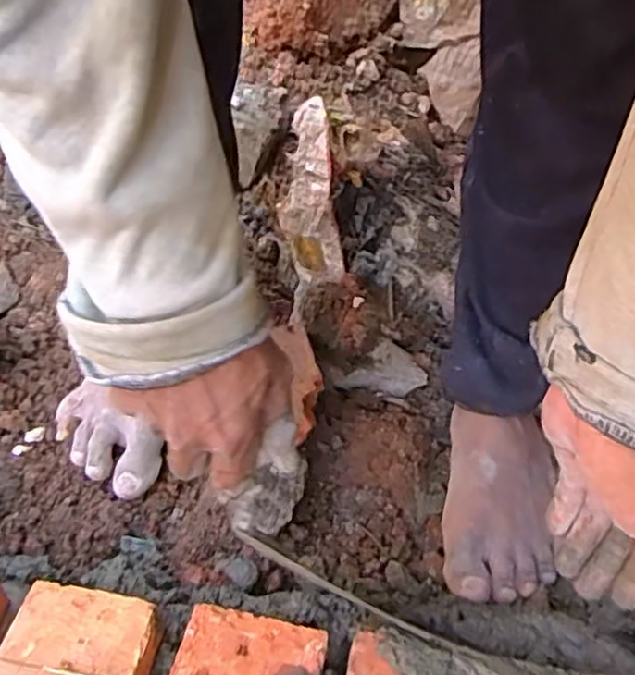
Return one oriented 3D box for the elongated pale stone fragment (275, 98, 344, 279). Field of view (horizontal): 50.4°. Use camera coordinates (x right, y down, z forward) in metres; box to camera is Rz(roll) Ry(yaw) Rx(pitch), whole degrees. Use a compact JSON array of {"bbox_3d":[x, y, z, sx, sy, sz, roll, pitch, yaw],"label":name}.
[{"bbox_3d":[-0.009,-0.147,0.672,0.058,0.182,0.060,-2,7,-4],"label":"elongated pale stone fragment"}]

